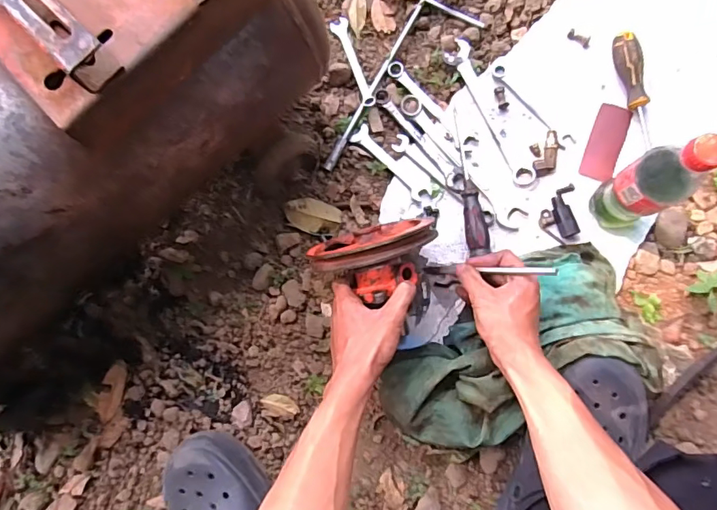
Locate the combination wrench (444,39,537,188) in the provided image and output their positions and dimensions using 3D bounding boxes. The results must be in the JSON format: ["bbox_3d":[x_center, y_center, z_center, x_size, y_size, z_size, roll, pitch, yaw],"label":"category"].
[{"bbox_3d":[0.170,-0.186,0.632,0.034,0.006,0.218,-23,81,1],"label":"combination wrench"}]

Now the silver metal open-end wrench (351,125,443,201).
[{"bbox_3d":[0.049,-0.119,0.639,0.142,0.010,0.030,43,87,9],"label":"silver metal open-end wrench"}]

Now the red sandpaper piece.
[{"bbox_3d":[0.317,-0.144,0.620,0.040,0.006,0.100,20,85,8],"label":"red sandpaper piece"}]

